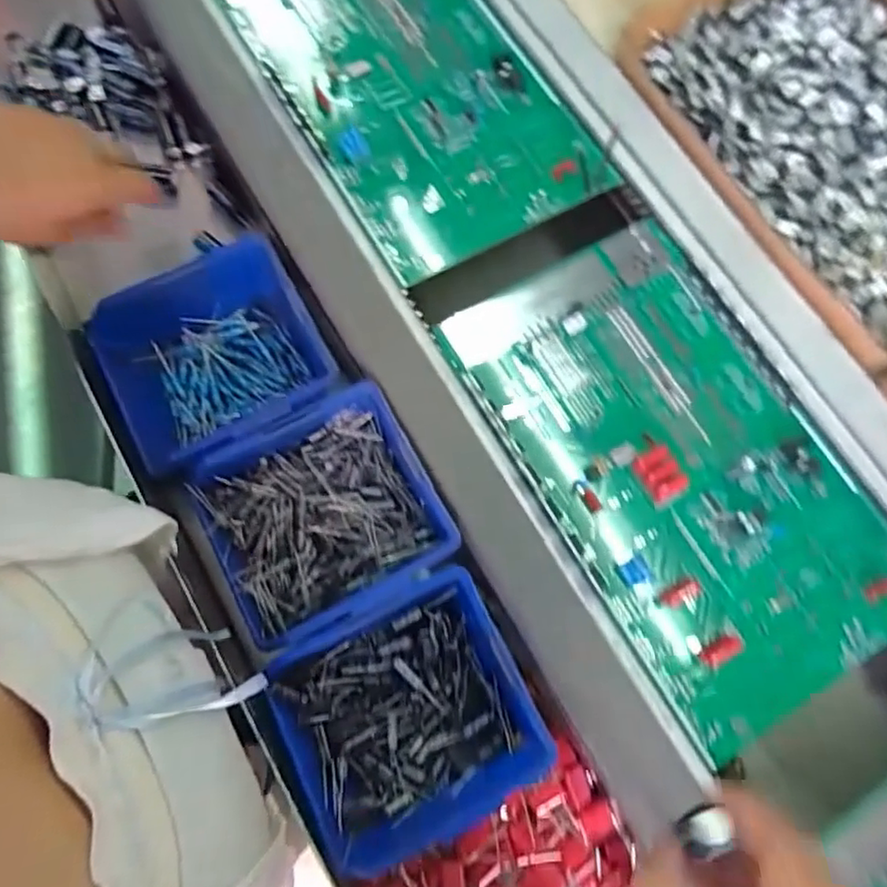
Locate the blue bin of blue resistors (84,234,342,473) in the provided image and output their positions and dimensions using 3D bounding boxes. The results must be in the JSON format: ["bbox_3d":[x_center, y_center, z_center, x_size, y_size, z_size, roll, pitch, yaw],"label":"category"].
[{"bbox_3d":[-0.154,-0.058,0.418,0.136,0.067,0.103,-28,77,-4],"label":"blue bin of blue resistors"}]

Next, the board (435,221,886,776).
[{"bbox_3d":[0.145,0.011,0.391,0.174,0.016,0.302,-29,78,-9],"label":"board"}]

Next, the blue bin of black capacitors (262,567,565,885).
[{"bbox_3d":[-0.021,0.153,0.354,0.129,0.042,0.119,-27,78,-8],"label":"blue bin of black capacitors"}]

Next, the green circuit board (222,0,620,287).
[{"bbox_3d":[-0.035,-0.289,0.465,0.179,0.017,0.329,-28,78,-8],"label":"green circuit board"}]

